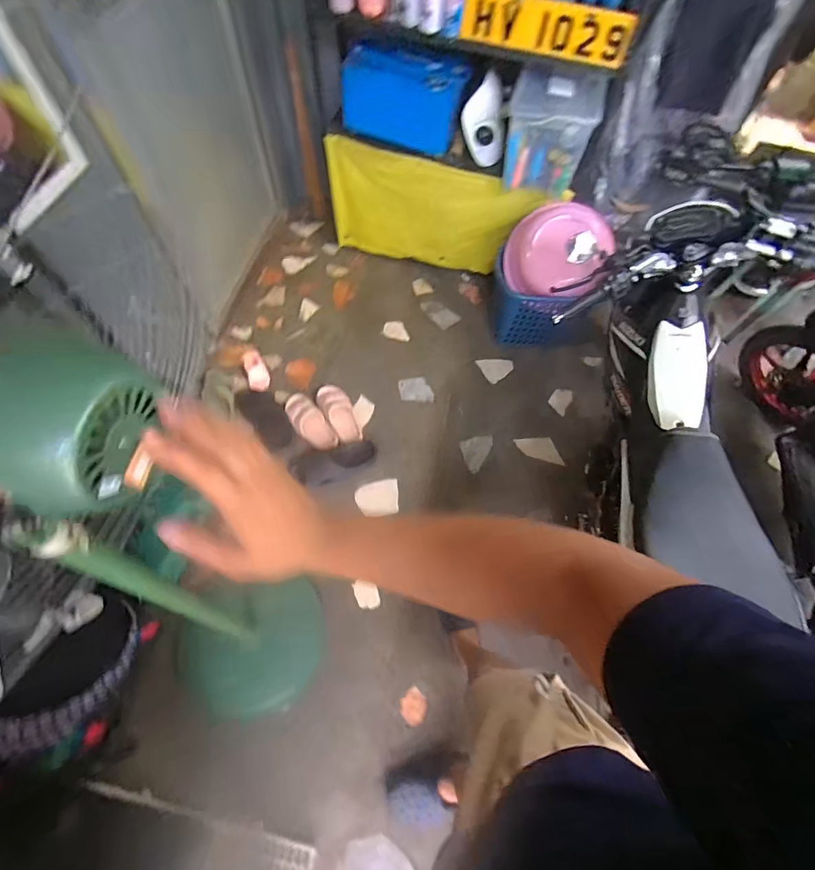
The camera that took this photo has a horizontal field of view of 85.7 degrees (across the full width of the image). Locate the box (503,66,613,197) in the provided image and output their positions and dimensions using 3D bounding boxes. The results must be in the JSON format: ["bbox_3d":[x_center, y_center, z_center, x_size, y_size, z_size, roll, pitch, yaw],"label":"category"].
[{"bbox_3d":[0.499,-1.073,1.572,0.285,0.321,0.260,16,64,5],"label":"box"}]

